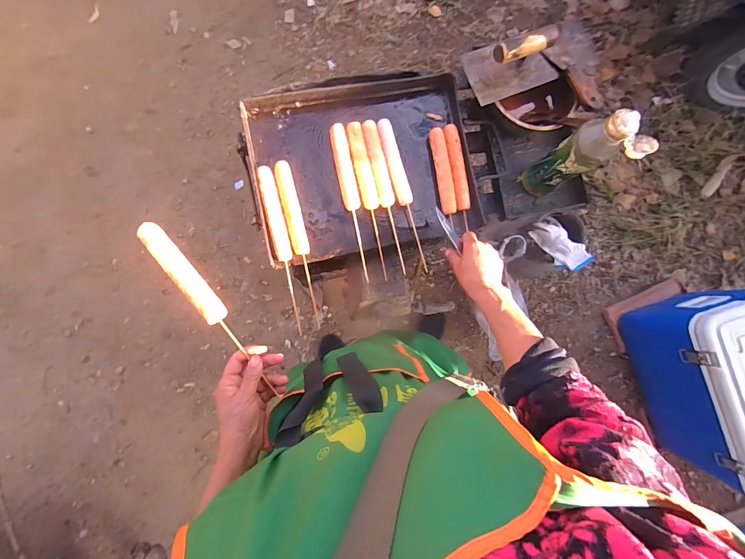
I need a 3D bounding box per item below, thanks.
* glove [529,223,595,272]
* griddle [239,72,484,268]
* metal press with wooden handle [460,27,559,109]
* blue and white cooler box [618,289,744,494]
[{"bbox_3d":[0.544,-0.099,0.975,0.089,0.035,0.181,-40,69,-7],"label":"glove"},{"bbox_3d":[-0.015,-0.213,0.630,0.396,0.065,0.331,-11,87,-9],"label":"griddle"},{"bbox_3d":[0.262,-0.396,0.598,0.165,0.074,0.104,-18,88,-9],"label":"metal press with wooden handle"},{"bbox_3d":[1.195,0.340,1.114,0.364,0.356,0.568,-14,87,-9],"label":"blue and white cooler box"}]

